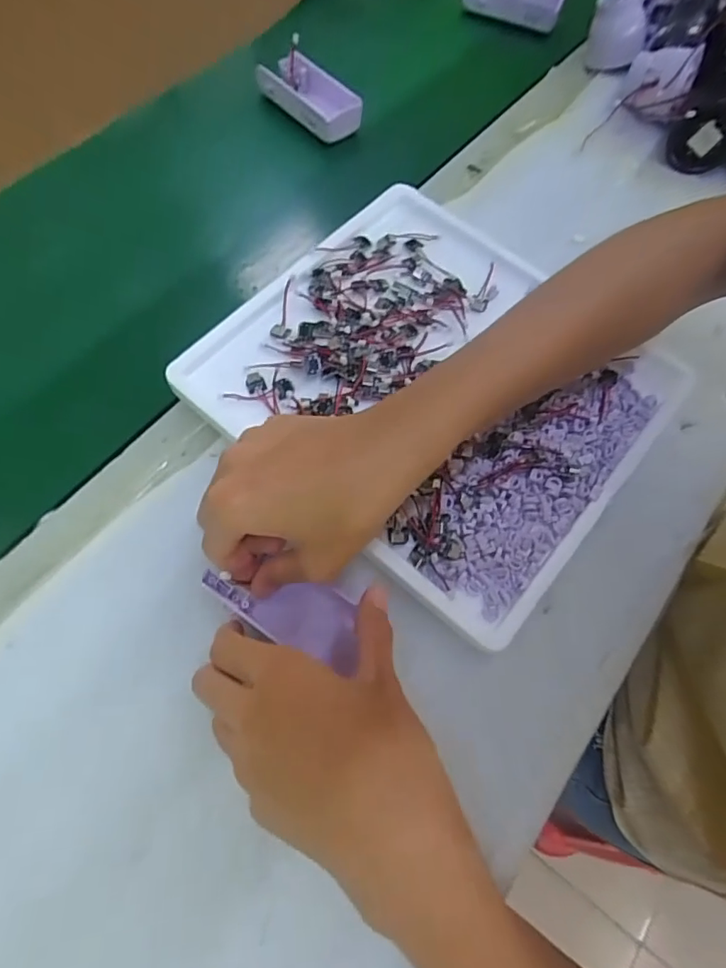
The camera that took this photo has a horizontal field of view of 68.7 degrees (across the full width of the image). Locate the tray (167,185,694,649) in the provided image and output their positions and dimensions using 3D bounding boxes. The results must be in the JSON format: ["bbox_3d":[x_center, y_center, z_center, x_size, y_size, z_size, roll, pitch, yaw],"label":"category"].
[{"bbox_3d":[0.052,-0.069,0.369,0.269,0.034,0.249,40,73,11],"label":"tray"}]

